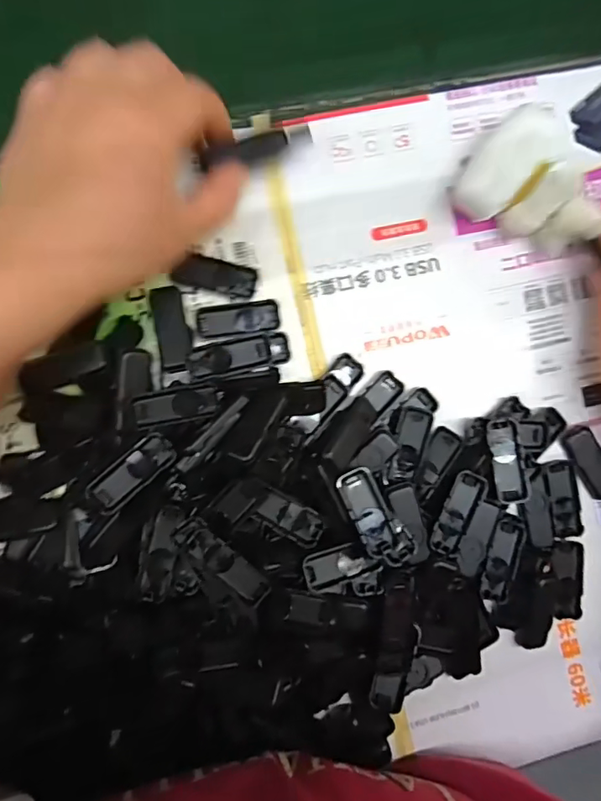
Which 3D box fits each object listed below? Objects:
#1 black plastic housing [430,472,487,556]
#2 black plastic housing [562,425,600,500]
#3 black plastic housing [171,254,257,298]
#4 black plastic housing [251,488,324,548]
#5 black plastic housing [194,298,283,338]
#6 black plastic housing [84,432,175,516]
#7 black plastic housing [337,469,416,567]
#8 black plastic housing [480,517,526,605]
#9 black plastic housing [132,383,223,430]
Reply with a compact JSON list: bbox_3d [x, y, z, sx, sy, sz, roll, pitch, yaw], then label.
[{"bbox_3d":[0.087,0.062,0.282,0.019,0.004,0.047,24,86,-6],"label":"black plastic housing"},{"bbox_3d":[0.174,0.037,0.306,0.019,0.007,0.048,-30,92,-7],"label":"black plastic housing"},{"bbox_3d":[-0.047,-0.069,0.283,0.044,0.006,0.017,12,87,-7],"label":"black plastic housing"},{"bbox_3d":[-0.006,0.060,0.261,0.035,0.008,0.019,31,85,-5],"label":"black plastic housing"},{"bbox_3d":[-0.034,-0.045,0.280,0.044,0.004,0.018,-9,90,-7],"label":"black plastic housing"},{"bbox_3d":[-0.085,0.036,0.258,0.046,0.007,0.019,-40,93,-6],"label":"black plastic housing"},{"bbox_3d":[0.039,0.063,0.271,0.022,0.007,0.056,-32,93,-7],"label":"black plastic housing"},{"bbox_3d":[0.117,0.092,0.295,0.018,0.006,0.047,21,86,-6],"label":"black plastic housing"},{"bbox_3d":[-0.063,0.002,0.263,0.044,0.009,0.017,-13,90,-7],"label":"black plastic housing"}]

